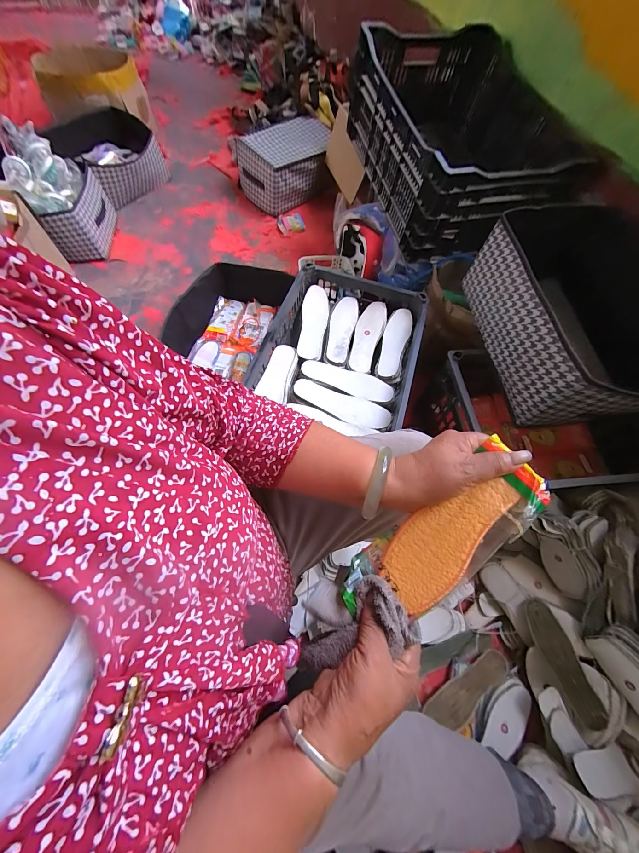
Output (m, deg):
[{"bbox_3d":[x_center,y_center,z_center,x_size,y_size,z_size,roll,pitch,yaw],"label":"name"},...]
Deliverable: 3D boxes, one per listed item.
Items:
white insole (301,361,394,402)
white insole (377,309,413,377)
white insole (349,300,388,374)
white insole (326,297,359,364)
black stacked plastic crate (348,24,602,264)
[{"bbox_3d":[0.066,-0.109,0.736,0.220,0.010,0.076,16,63,6],"label":"white insole"},{"bbox_3d":[0.192,-0.216,0.786,0.063,0.010,0.211,8,63,21],"label":"white insole"},{"bbox_3d":[0.123,-0.236,0.798,0.067,0.024,0.222,17,63,6],"label":"white insole"},{"bbox_3d":[0.056,-0.258,0.806,0.065,0.011,0.215,13,63,4],"label":"white insole"},{"bbox_3d":[0.373,-0.772,0.845,0.440,0.278,0.598,-10,63,-7],"label":"black stacked plastic crate"}]

